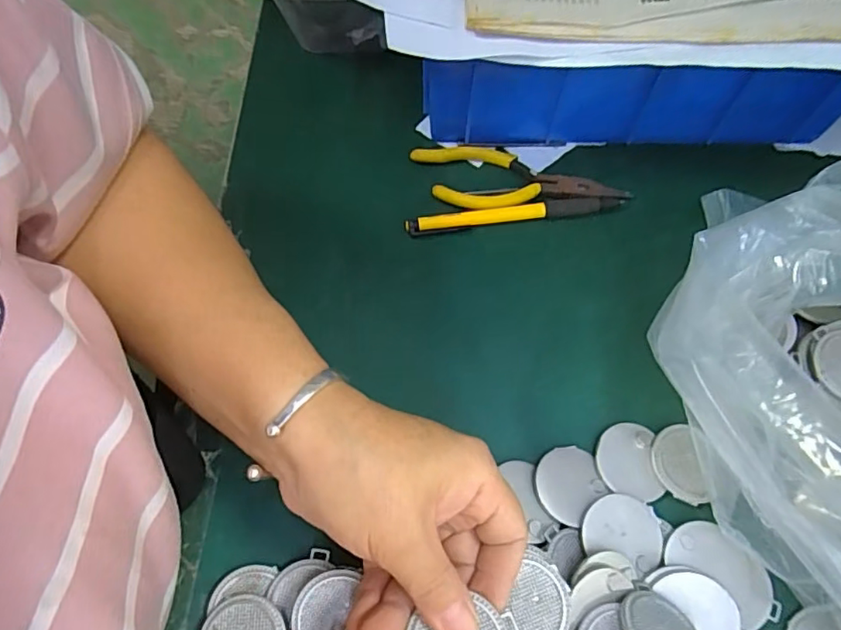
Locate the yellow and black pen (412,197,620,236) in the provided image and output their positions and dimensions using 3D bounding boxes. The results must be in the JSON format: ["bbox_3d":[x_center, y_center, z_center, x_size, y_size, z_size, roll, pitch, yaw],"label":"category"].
[{"bbox_3d":[0.060,-0.065,0.360,0.138,0.008,0.012,-8,66,-4],"label":"yellow and black pen"}]

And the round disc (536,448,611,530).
[{"bbox_3d":[0.077,0.087,0.290,0.038,0.006,0.033,-39,71,-16],"label":"round disc"}]

